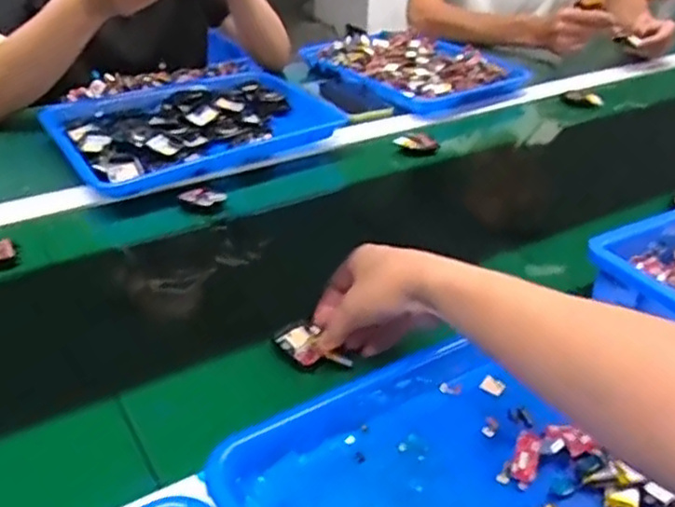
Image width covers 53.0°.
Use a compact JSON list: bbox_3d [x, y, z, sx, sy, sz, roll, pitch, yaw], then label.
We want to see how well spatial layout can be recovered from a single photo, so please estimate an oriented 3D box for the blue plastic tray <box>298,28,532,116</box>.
[{"bbox_3d":[0.119,-0.306,1.123,0.238,0.065,0.314,-21,40,-32],"label":"blue plastic tray"}]

